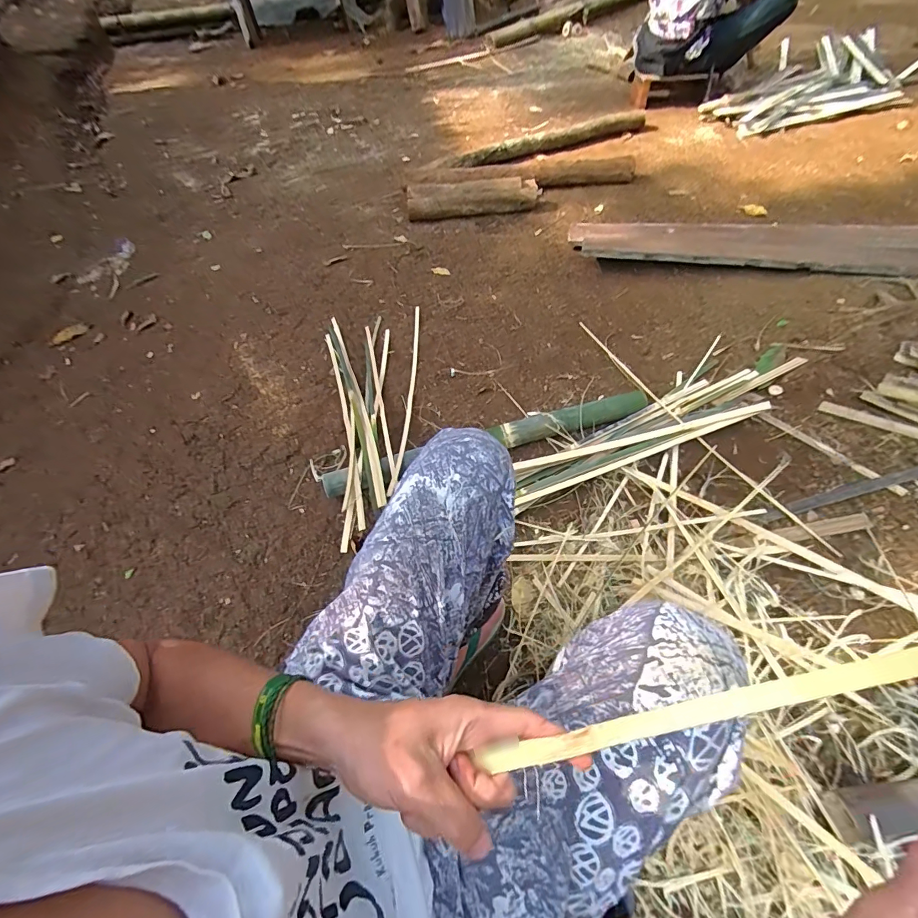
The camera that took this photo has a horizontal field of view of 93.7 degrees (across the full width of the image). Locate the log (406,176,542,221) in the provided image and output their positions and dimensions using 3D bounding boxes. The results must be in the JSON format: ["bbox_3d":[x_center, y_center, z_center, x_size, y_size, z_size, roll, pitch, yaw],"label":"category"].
[{"bbox_3d":[0.054,-0.960,1.593,0.484,0.068,0.160,-12,56,-3],"label":"log"}]

